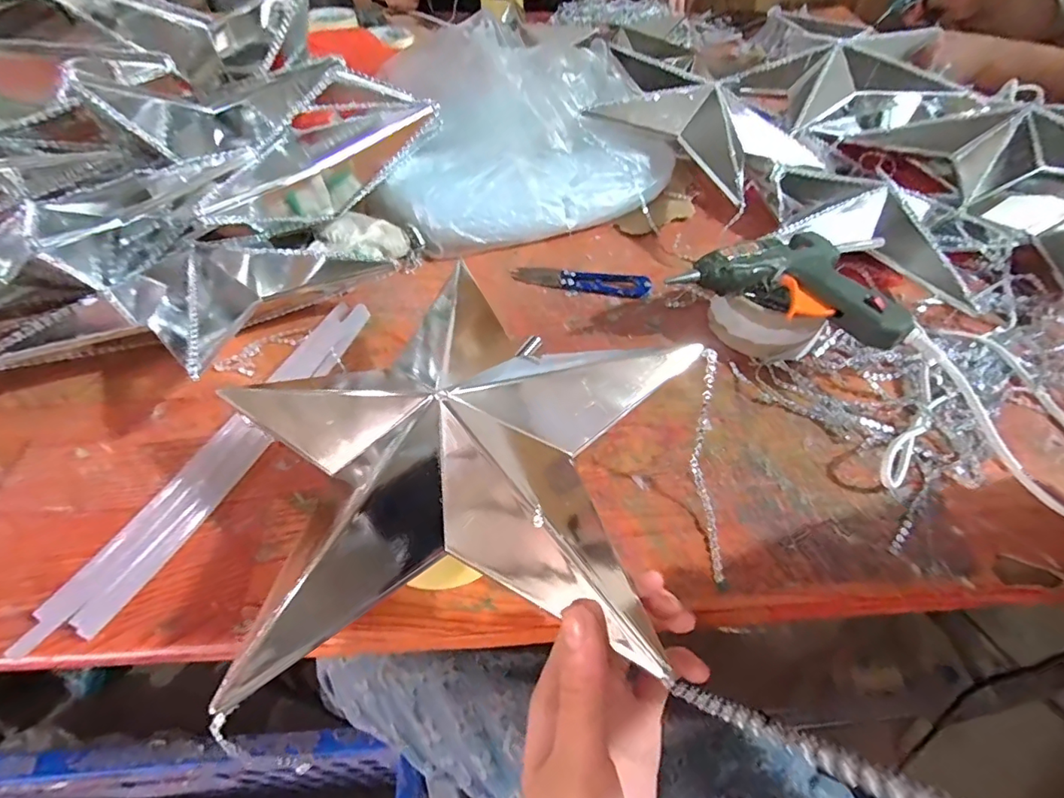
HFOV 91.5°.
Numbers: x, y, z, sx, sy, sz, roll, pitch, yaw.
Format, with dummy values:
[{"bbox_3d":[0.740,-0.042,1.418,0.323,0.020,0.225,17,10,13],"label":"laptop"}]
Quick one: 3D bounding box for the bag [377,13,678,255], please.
[{"bbox_3d":[-0.012,-0.269,0.516,0.278,0.133,0.211,-16,52,-14],"label":"bag"}]

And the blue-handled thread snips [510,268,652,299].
[{"bbox_3d":[0.042,-0.103,0.453,0.119,0.010,0.025,10,50,7],"label":"blue-handled thread snips"}]

